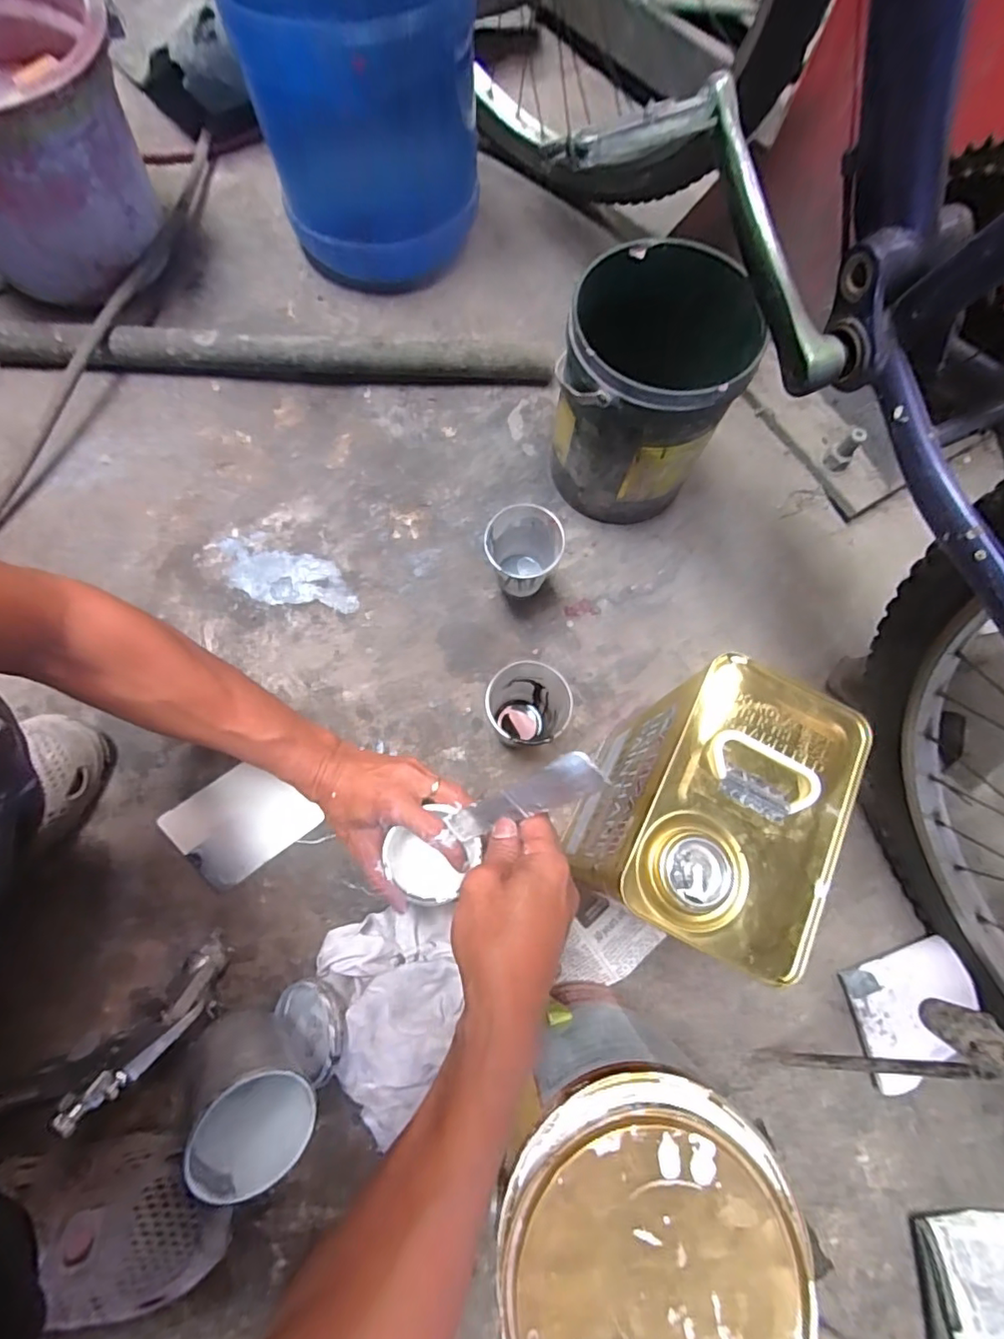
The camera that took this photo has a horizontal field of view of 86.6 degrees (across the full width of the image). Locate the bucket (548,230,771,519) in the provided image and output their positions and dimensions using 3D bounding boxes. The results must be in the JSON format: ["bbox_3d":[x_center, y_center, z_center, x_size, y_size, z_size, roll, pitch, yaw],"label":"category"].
[{"bbox_3d":[0.142,-0.274,0.557,0.167,0.207,0.168,5,72,-2],"label":"bucket"}]

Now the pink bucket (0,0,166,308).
[{"bbox_3d":[-0.540,-0.596,0.607,0.282,0.250,0.262,1,72,-4],"label":"pink bucket"}]

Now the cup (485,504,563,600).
[{"bbox_3d":[0.020,-0.119,0.557,0.074,0.102,0.067,1,72,-4],"label":"cup"}]

